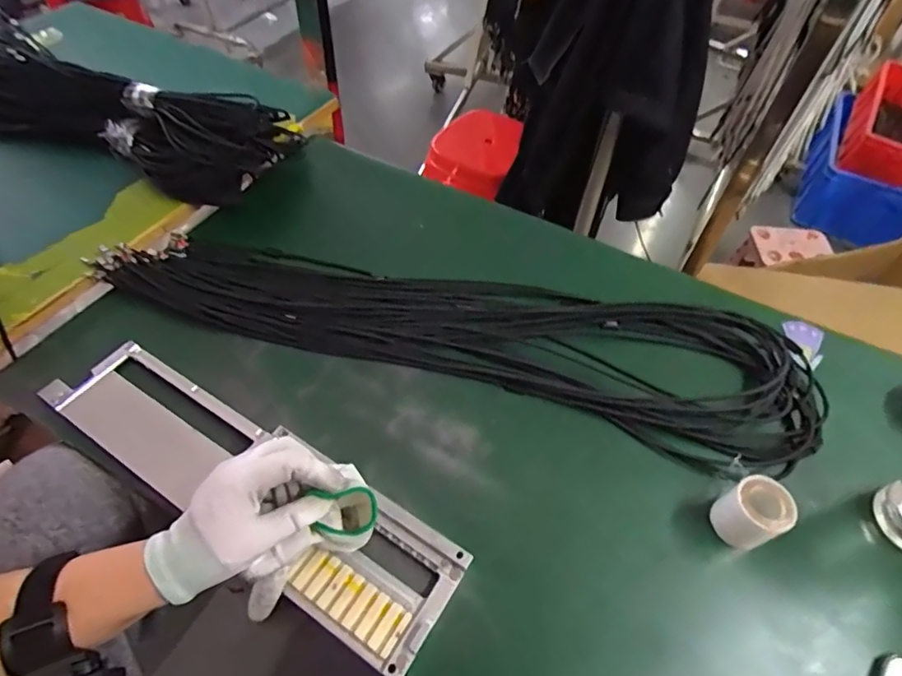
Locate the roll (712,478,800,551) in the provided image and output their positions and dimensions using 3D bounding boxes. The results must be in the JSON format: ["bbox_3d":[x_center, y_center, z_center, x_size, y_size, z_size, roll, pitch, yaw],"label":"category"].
[{"bbox_3d":[0.247,0.144,0.420,0.041,0.054,0.044,1,53,-2],"label":"roll"}]

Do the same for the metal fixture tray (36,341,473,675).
[{"bbox_3d":[-0.178,0.121,0.439,0.398,0.025,0.098,28,57,17],"label":"metal fixture tray"}]

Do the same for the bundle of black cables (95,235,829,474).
[{"bbox_3d":[0.004,-0.021,0.547,0.731,0.028,0.170,15,54,8],"label":"bundle of black cables"}]

